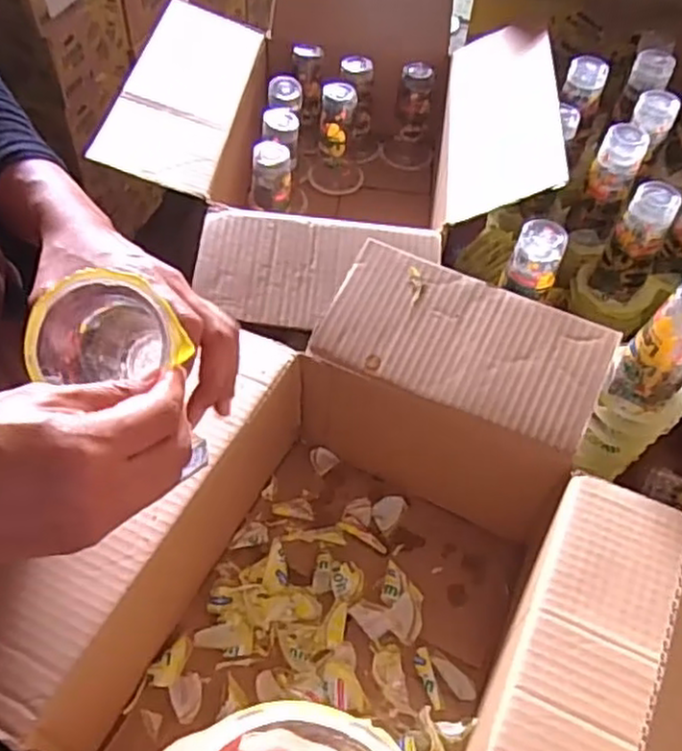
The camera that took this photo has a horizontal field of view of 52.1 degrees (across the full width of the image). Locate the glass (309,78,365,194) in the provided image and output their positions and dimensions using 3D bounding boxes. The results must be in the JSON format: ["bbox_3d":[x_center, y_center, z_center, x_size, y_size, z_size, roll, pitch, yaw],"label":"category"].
[{"bbox_3d":[-0.004,-0.293,0.872,0.068,0.121,0.057,3,54,-1],"label":"glass"}]

